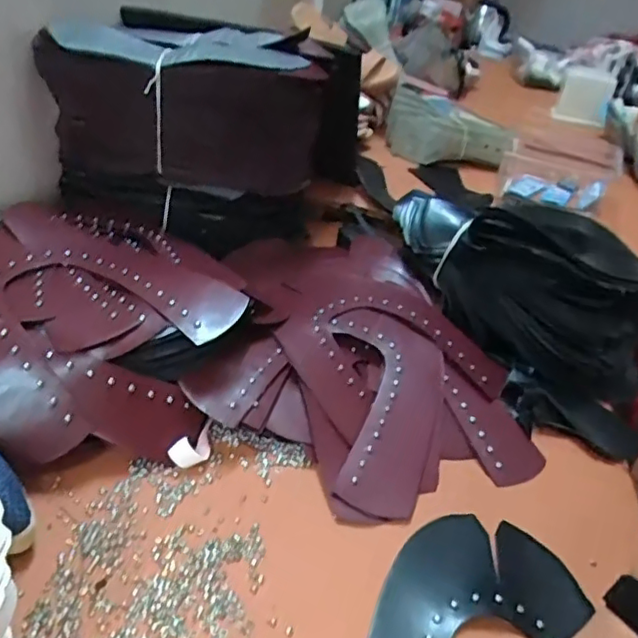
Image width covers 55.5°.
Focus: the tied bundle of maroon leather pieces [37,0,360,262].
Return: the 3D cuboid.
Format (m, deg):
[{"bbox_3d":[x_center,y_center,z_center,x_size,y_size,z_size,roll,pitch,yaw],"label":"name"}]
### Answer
[{"bbox_3d":[-0.128,-0.244,0.784,0.327,0.224,0.272,10,34,3],"label":"tied bundle of maroon leather pieces"}]

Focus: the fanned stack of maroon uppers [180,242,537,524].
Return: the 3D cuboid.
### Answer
[{"bbox_3d":[0.032,0.021,0.640,0.303,0.084,0.387,0,35,-10],"label":"fanned stack of maroon uppers"}]

